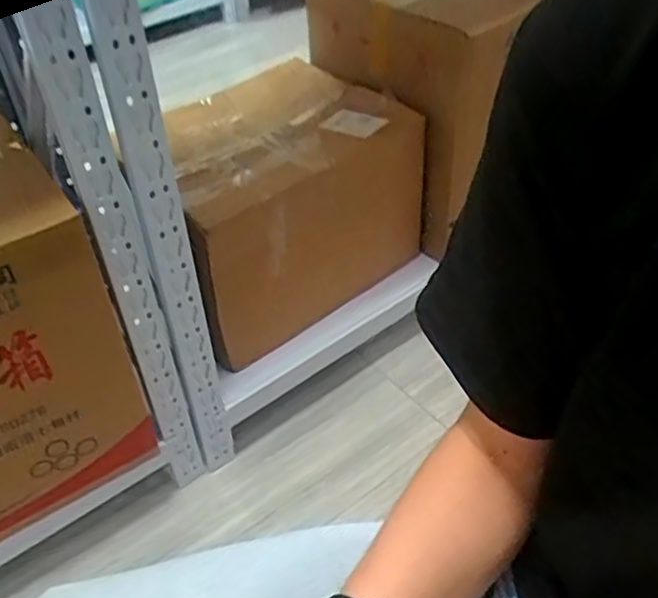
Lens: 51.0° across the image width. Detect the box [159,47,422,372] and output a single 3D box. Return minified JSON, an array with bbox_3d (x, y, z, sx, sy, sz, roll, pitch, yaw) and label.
[{"bbox_3d":[-0.101,-0.173,1.222,0.306,0.327,0.507,32,52,33],"label":"box"}]

